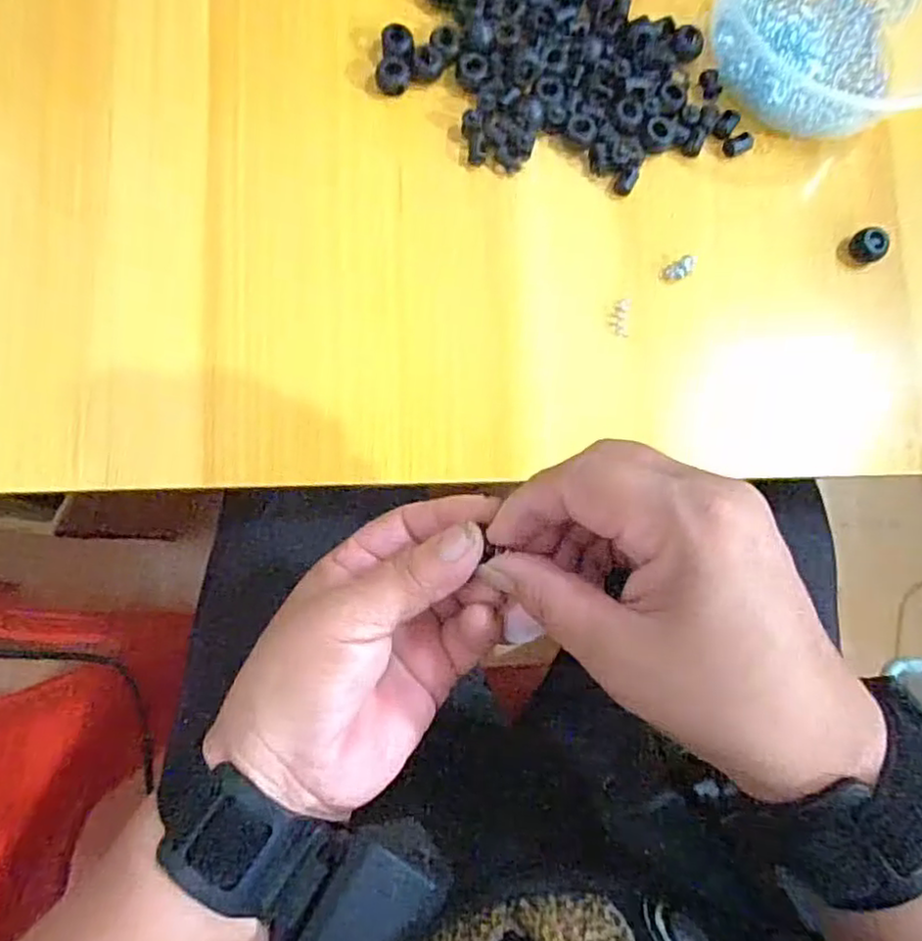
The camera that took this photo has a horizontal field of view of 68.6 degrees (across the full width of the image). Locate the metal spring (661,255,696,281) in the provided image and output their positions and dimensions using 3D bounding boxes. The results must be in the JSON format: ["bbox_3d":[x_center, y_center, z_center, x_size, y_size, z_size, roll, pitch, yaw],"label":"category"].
[{"bbox_3d":[0.113,-0.104,0.349,0.018,0.006,0.009,-31,86,-4],"label":"metal spring"}]

